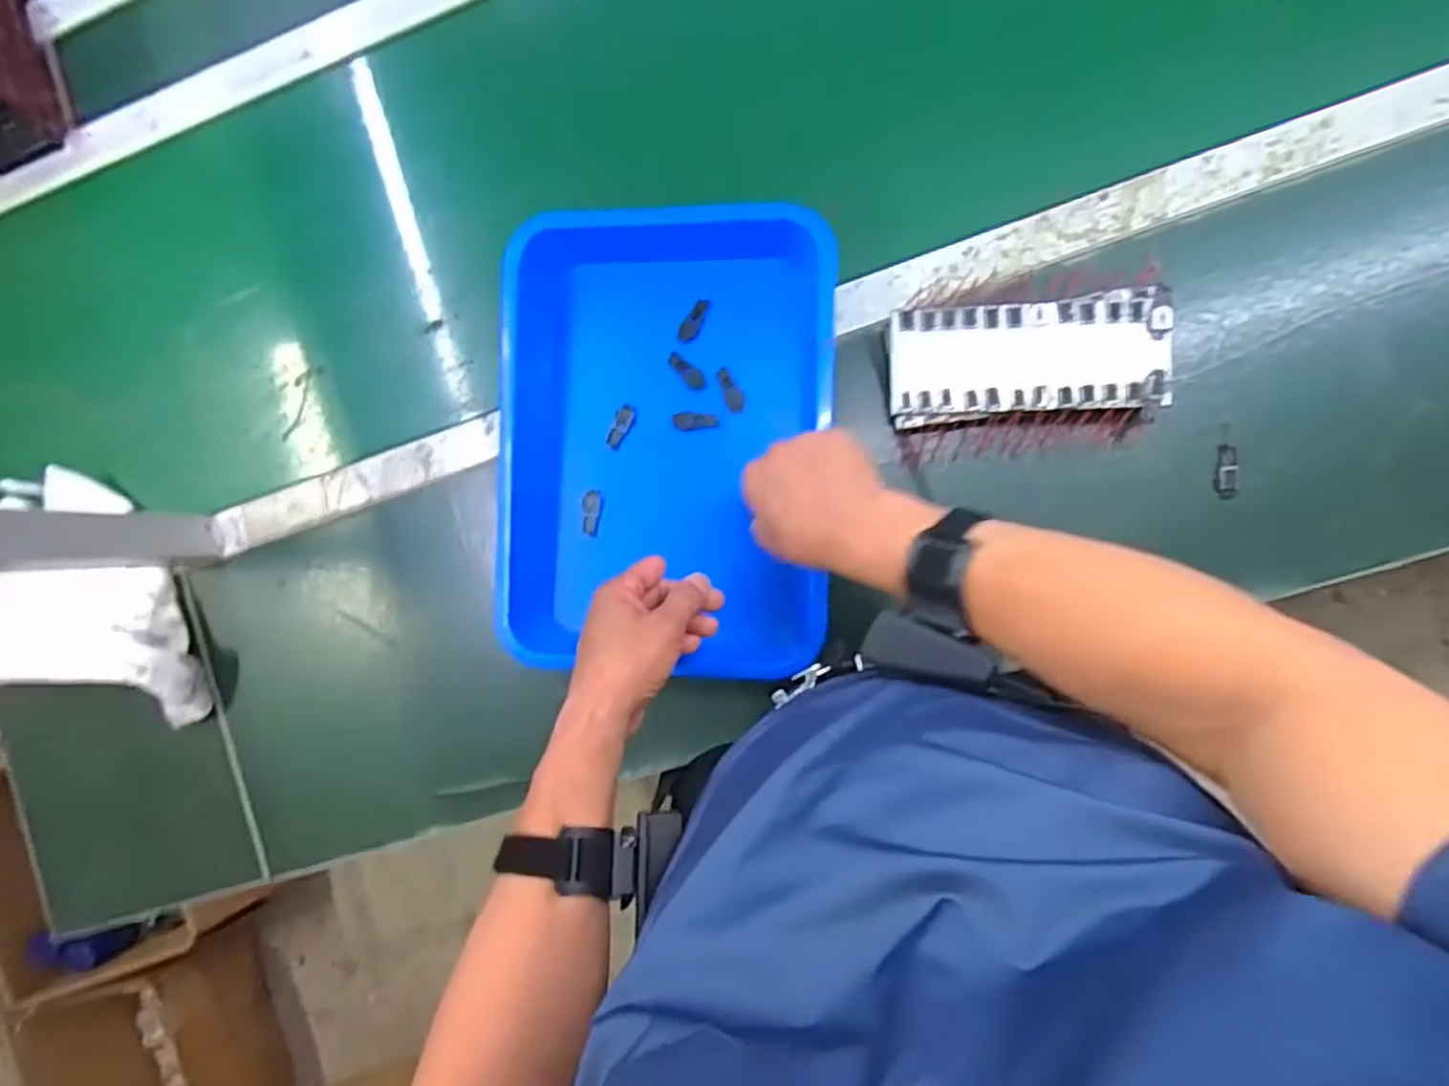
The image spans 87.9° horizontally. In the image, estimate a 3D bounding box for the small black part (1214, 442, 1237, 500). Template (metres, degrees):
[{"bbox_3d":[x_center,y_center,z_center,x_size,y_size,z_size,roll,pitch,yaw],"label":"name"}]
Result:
[{"bbox_3d":[0.379,-0.054,0.567,0.016,0.004,0.040,0,88,9],"label":"small black part"}]

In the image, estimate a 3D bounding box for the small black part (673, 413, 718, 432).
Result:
[{"bbox_3d":[-0.025,-0.101,0.624,0.036,0.005,0.014,-2,88,9],"label":"small black part"}]

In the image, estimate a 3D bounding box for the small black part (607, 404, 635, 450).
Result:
[{"bbox_3d":[-0.088,-0.098,0.630,0.014,0.004,0.037,31,93,9],"label":"small black part"}]

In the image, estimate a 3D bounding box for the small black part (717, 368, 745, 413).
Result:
[{"bbox_3d":[0.005,-0.127,0.622,0.015,0.004,0.039,-22,85,8],"label":"small black part"}]

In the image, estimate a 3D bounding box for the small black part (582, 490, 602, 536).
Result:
[{"bbox_3d":[-0.113,-0.026,0.635,0.015,0.004,0.037,6,89,9],"label":"small black part"}]

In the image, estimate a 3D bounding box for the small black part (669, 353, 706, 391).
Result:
[{"bbox_3d":[-0.032,-0.143,0.622,0.038,0.004,0.016,44,95,8],"label":"small black part"}]

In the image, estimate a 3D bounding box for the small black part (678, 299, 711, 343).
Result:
[{"bbox_3d":[-0.025,-0.185,0.629,0.015,0.004,0.038,37,94,8],"label":"small black part"}]

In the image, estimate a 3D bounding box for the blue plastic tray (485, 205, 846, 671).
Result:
[{"bbox_3d":[-0.048,-0.083,0.613,0.265,0.054,0.364,1,89,9],"label":"blue plastic tray"}]

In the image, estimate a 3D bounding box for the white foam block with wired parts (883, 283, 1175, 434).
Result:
[{"bbox_3d":[0.229,-0.139,0.576,0.197,0.034,0.086,-3,89,7],"label":"white foam block with wired parts"}]

